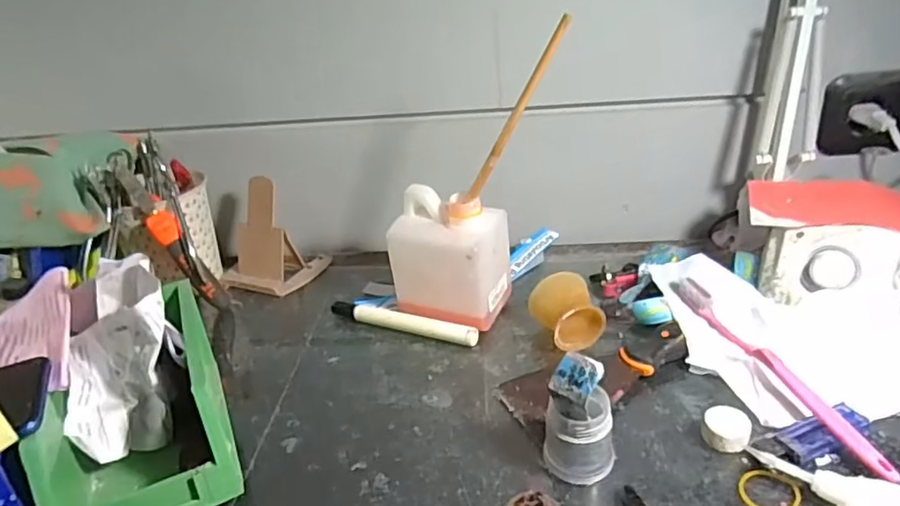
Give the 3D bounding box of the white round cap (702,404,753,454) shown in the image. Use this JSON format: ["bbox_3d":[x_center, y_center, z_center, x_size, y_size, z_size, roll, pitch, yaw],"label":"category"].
[{"bbox_3d":[0.182,0.116,0.398,0.029,0.017,0.028,-4,28,2],"label":"white round cap"}]

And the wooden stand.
[{"bbox_3d":[-0.190,-0.020,0.627,0.090,0.094,0.079,6,30,19],"label":"wooden stand"}]

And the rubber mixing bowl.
[{"bbox_3d":[0.096,0.049,0.504,0.045,0.043,0.057,-14,29,-17],"label":"rubber mixing bowl"}]

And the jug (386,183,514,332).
[{"bbox_3d":[0.000,0.004,0.532,0.089,0.118,0.063,8,31,23],"label":"jug"}]

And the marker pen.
[{"bbox_3d":[-0.043,0.062,0.539,0.145,0.017,0.016,8,31,23],"label":"marker pen"}]

